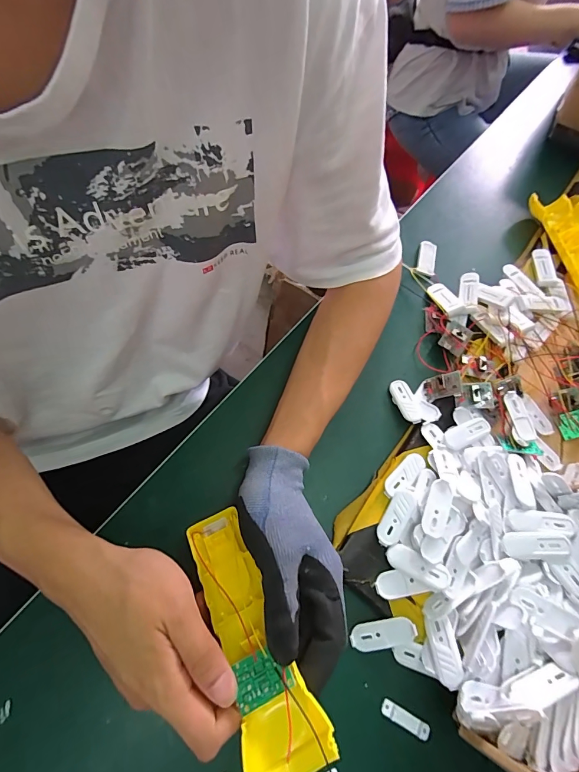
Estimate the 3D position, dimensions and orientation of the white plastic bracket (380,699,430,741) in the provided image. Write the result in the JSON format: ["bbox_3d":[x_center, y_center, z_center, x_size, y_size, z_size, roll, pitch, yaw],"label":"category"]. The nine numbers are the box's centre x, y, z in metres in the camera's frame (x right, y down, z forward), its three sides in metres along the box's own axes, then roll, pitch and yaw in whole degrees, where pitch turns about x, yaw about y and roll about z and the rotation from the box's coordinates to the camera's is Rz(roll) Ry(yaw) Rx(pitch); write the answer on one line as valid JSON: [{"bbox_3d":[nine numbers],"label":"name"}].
[{"bbox_3d":[0.084,0.243,0.272,0.036,0.004,0.010,29,66,5],"label":"white plastic bracket"}]

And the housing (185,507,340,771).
[{"bbox_3d":[-0.030,0.159,0.251,0.047,0.017,0.162,-24,48,-12],"label":"housing"}]

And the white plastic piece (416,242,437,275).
[{"bbox_3d":[0.172,-0.161,0.469,0.021,0.012,0.048,14,65,-2],"label":"white plastic piece"}]

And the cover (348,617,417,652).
[{"bbox_3d":[0.072,0.192,0.290,0.049,0.006,0.020,-15,64,7],"label":"cover"}]

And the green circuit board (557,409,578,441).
[{"bbox_3d":[0.291,0.038,0.376,0.035,0.006,0.027,-20,77,26],"label":"green circuit board"}]

